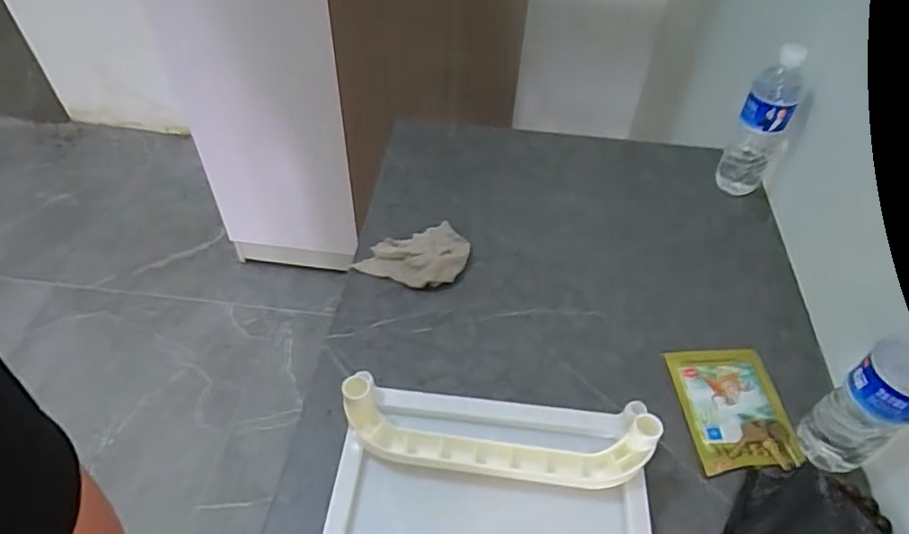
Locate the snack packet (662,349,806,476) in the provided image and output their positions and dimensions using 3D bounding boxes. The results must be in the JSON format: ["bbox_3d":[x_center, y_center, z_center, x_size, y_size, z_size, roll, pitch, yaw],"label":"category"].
[{"bbox_3d":[0.315,0.157,0.659,0.108,0.007,0.146,-3,48,-3],"label":"snack packet"}]

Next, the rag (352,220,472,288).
[{"bbox_3d":[-0.052,-0.009,0.796,0.152,0.029,0.094,-19,51,-17],"label":"rag"}]

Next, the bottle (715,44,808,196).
[{"bbox_3d":[0.450,-0.202,0.849,0.070,0.234,0.061,25,52,20],"label":"bottle"}]

